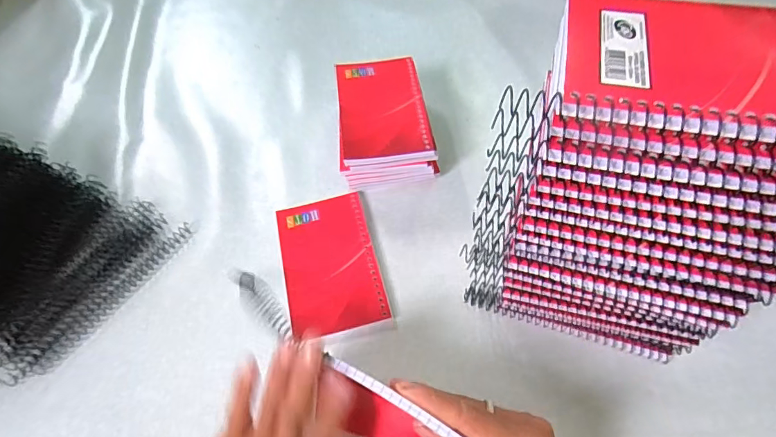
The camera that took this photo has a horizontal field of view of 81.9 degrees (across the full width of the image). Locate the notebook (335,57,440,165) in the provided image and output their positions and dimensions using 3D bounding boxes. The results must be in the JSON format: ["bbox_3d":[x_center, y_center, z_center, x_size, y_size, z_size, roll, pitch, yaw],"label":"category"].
[{"bbox_3d":[-0.005,-0.106,0.427,0.081,0.008,0.136,-8,57,0],"label":"notebook"}]

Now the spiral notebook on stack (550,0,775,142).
[{"bbox_3d":[0.142,-0.068,0.188,0.132,0.007,0.088,12,59,12],"label":"spiral notebook on stack"}]

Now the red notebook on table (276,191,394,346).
[{"bbox_3d":[-0.050,0.039,0.389,0.079,0.009,0.137,-14,58,-4],"label":"red notebook on table"}]

